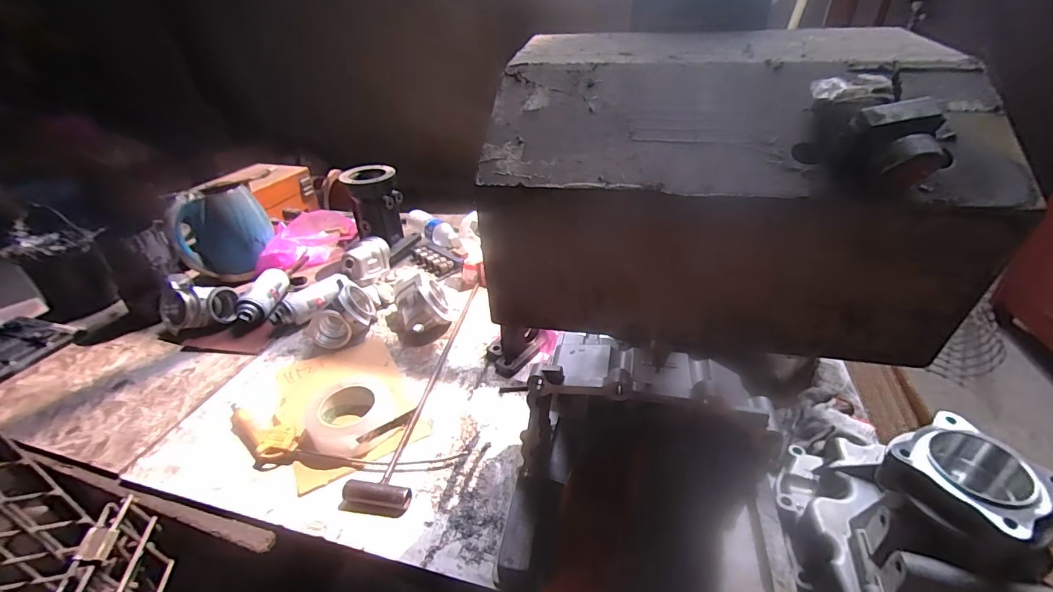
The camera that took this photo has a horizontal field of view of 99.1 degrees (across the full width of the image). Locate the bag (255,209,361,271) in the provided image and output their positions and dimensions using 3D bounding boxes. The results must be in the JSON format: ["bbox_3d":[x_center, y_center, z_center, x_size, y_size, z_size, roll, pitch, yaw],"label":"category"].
[{"bbox_3d":[-0.560,-0.139,1.134,0.118,0.097,0.241,7,34,14],"label":"bag"}]

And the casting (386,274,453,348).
[{"bbox_3d":[-0.205,0.017,0.861,0.114,0.088,0.126,-13,34,-15],"label":"casting"}]

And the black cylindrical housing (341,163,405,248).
[{"bbox_3d":[-0.353,-0.217,1.064,0.115,0.164,0.104,-19,36,-23],"label":"black cylindrical housing"}]

